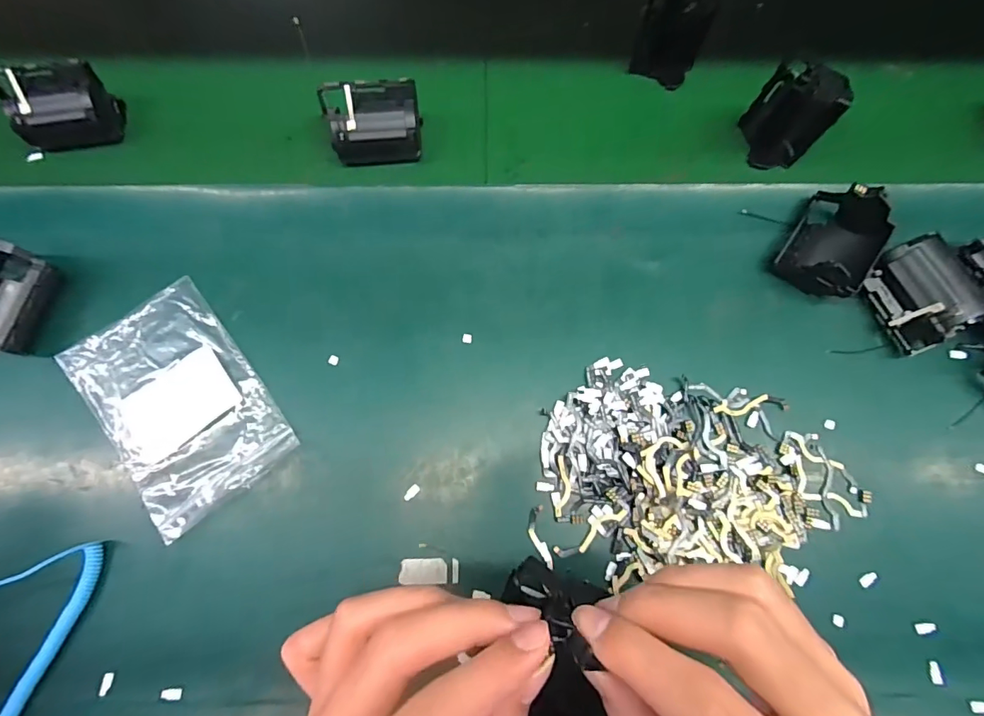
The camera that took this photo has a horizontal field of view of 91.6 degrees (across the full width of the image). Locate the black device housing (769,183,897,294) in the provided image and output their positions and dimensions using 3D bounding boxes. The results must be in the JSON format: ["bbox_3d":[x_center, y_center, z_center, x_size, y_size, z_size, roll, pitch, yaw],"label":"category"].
[{"bbox_3d":[0.242,-0.080,0.338,0.053,0.043,0.070,38,78,9],"label":"black device housing"}]

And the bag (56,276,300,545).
[{"bbox_3d":[-0.210,0.028,0.321,0.096,0.008,0.152,-37,78,-10],"label":"bag"}]

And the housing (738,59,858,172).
[{"bbox_3d":[0.226,-0.185,0.364,0.034,0.075,0.048,-7,75,-3],"label":"housing"}]

